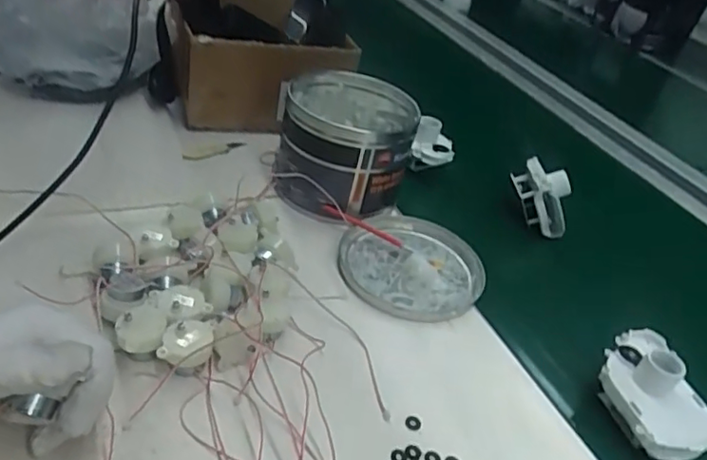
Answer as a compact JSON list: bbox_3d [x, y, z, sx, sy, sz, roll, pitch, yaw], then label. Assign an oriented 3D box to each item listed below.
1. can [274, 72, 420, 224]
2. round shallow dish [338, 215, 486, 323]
[{"bbox_3d":[-0.006,-0.082,0.588,0.118,0.105,0.129,4,35,-3],"label":"can"},{"bbox_3d":[0.053,0.030,0.535,0.126,0.015,0.130,9,37,-7],"label":"round shallow dish"}]

